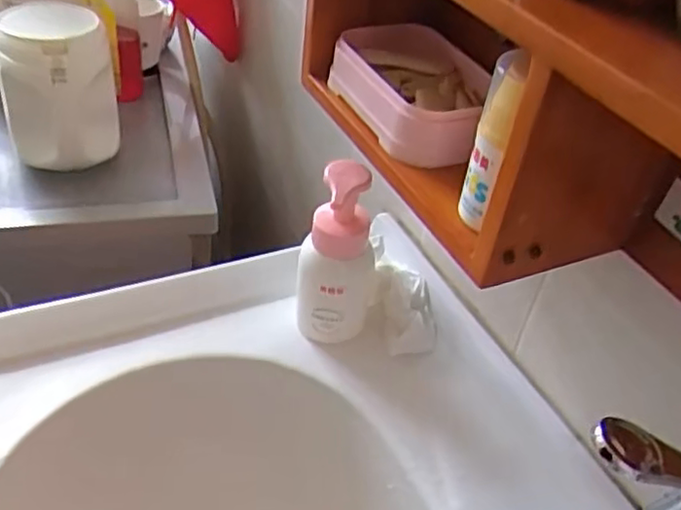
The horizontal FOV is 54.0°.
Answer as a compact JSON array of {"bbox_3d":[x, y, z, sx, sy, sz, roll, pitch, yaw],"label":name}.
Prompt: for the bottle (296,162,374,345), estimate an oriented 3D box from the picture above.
[{"bbox_3d":[-0.001,0.002,0.546,0.067,0.165,0.052,8,40,1],"label":"bottle"}]

